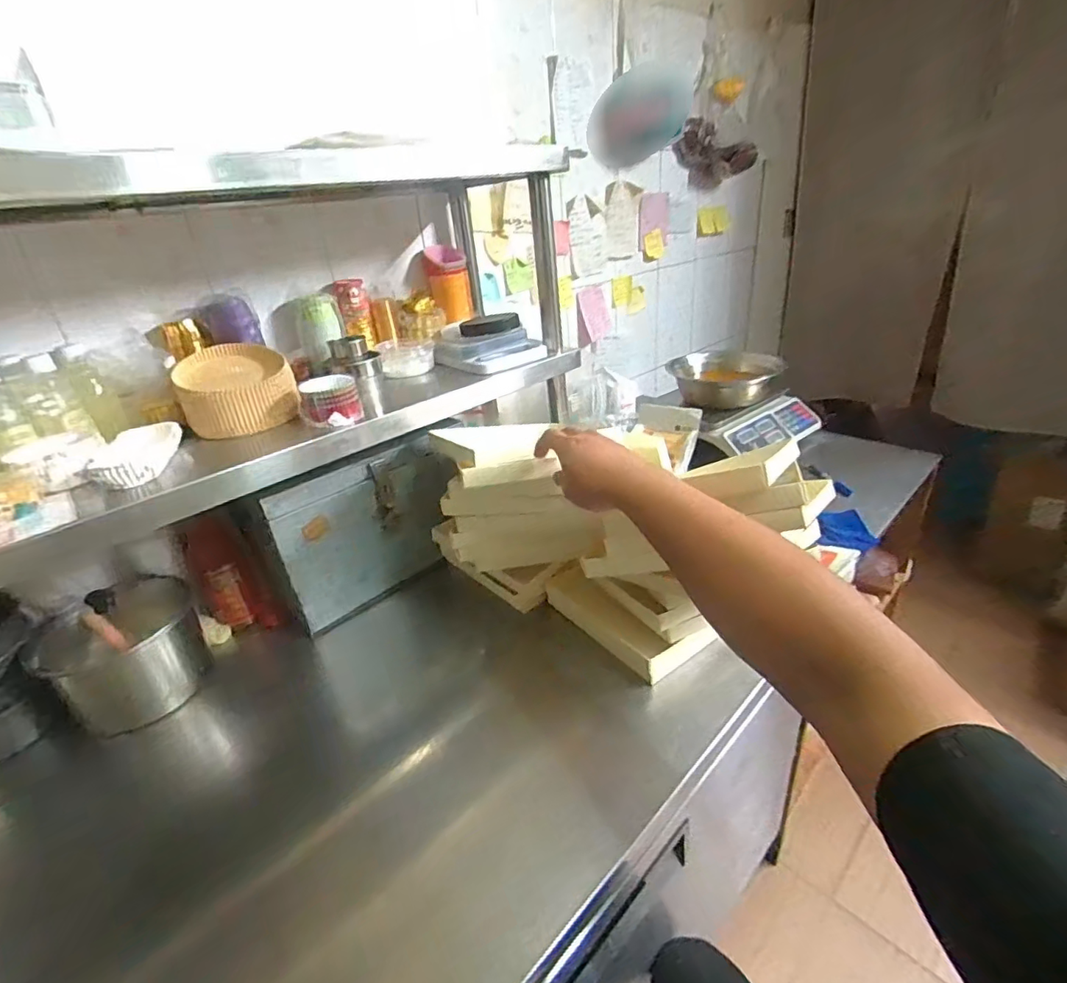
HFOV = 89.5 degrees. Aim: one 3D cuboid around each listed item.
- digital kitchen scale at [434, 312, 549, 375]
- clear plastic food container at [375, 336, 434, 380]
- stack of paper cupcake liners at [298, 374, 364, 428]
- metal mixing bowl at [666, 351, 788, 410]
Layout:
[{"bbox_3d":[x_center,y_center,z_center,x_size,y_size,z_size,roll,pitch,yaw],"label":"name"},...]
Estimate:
[{"bbox_3d":[-0.087,-0.272,0.970,0.181,0.068,0.152,20,37,38],"label":"digital kitchen scale"},{"bbox_3d":[-0.231,-0.245,0.977,0.097,0.047,0.096,-15,30,-17],"label":"clear plastic food container"},{"bbox_3d":[-0.286,-0.129,0.756,0.077,0.056,0.076,-17,31,-21],"label":"stack of paper cupcake liners"},{"bbox_3d":[0.463,-0.282,1.328,0.228,0.103,0.228,-4,29,2],"label":"metal mixing bowl"}]

